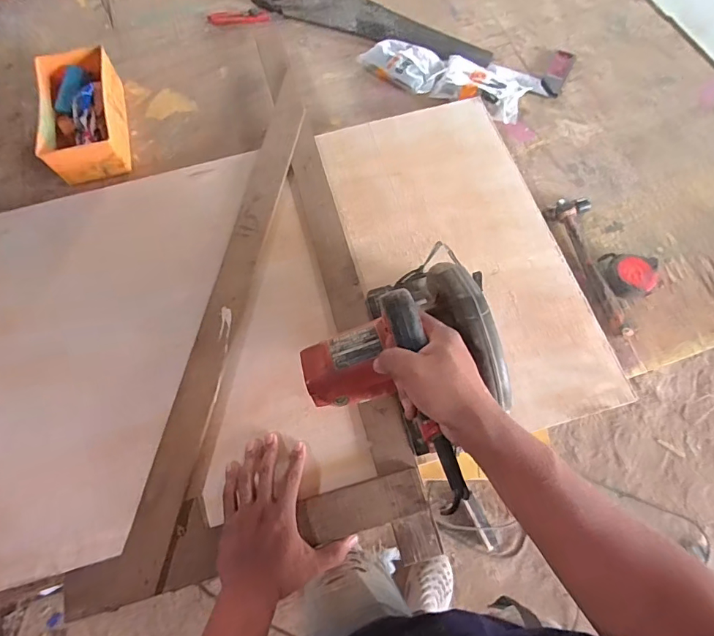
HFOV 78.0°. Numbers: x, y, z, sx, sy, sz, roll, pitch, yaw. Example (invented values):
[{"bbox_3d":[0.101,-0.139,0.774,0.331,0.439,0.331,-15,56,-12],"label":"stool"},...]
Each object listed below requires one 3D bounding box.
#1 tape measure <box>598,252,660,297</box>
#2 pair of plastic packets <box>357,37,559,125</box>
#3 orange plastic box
[{"bbox_3d":[0.422,-0.068,0.678,0.084,0.040,0.076,3,67,3],"label":"tape measure"},{"bbox_3d":[0.191,-0.474,0.858,0.351,0.039,0.147,23,70,11],"label":"pair of plastic packets"},{"bbox_3d":[-0.494,-0.368,0.805,0.123,0.082,0.251,-13,67,-4],"label":"orange plastic box"}]

